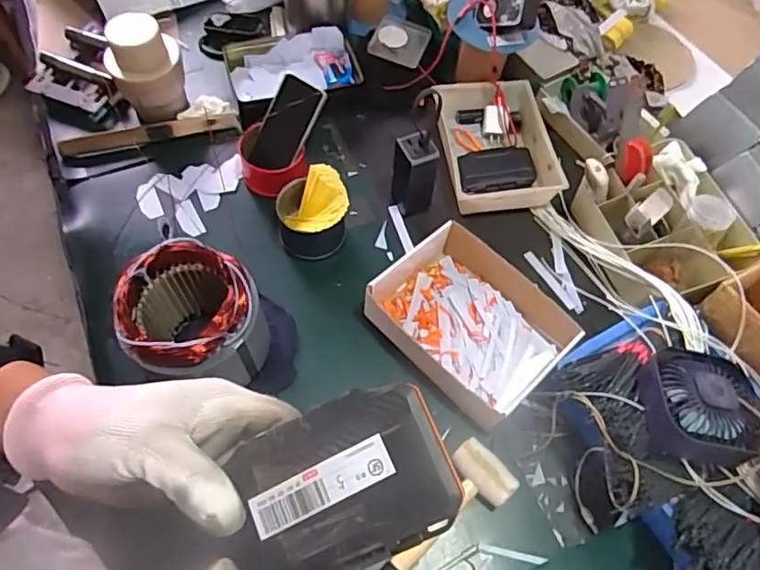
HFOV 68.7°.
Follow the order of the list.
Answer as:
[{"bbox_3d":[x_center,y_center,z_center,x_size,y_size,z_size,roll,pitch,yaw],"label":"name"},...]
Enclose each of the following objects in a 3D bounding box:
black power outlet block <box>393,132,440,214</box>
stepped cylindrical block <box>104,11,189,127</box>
[{"bbox_3d":[0.051,-0.166,0.846,0.059,0.125,0.051,-11,63,-8],"label":"black power outlet block"},{"bbox_3d":[-0.372,-0.340,0.893,0.111,0.148,0.089,-21,65,-13],"label":"stepped cylindrical block"}]

